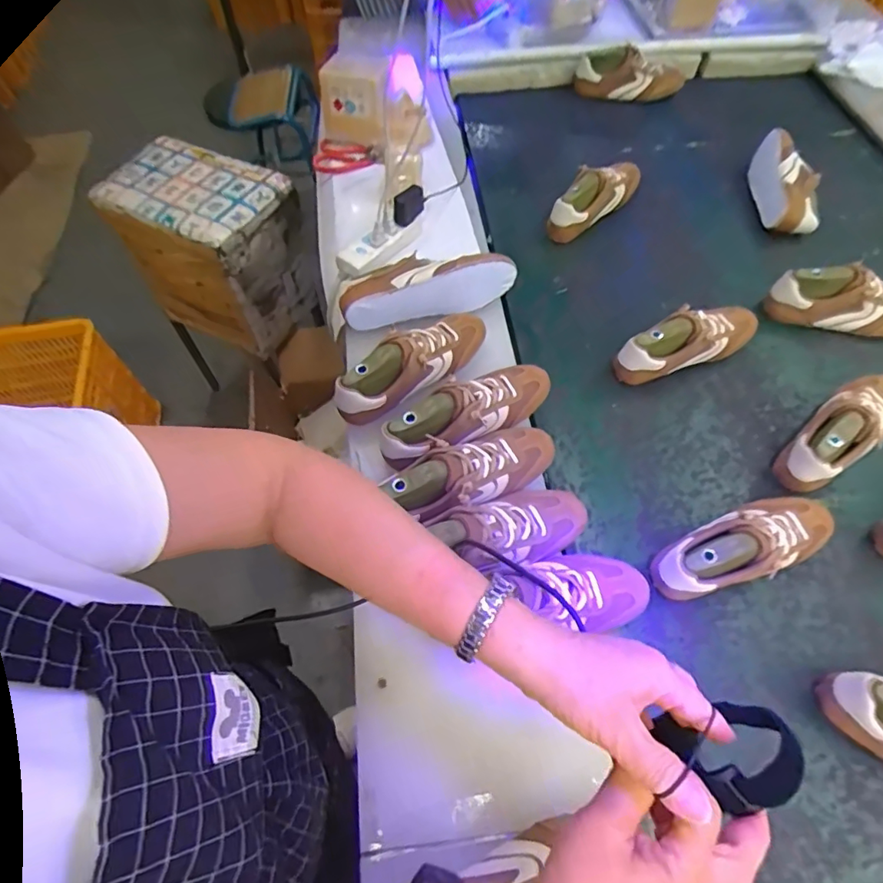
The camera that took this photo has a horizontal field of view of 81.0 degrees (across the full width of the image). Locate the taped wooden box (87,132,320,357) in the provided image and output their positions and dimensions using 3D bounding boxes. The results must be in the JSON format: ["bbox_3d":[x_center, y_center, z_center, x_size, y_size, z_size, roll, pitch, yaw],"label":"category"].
[{"bbox_3d":[-0.537,-0.457,1.260,0.372,0.364,0.264,21,65,13],"label":"taped wooden box"}]

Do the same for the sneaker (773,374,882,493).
[{"bbox_3d":[0.544,-0.018,0.693,0.228,0.086,0.080,-34,66,-18],"label":"sneaker"}]

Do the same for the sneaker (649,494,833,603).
[{"bbox_3d":[0.363,0.121,0.611,0.240,0.087,0.083,-21,63,-12],"label":"sneaker"}]

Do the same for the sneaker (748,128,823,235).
[{"bbox_3d":[0.632,-0.478,0.950,0.091,0.077,0.211,7,61,4],"label":"sneaker"}]

